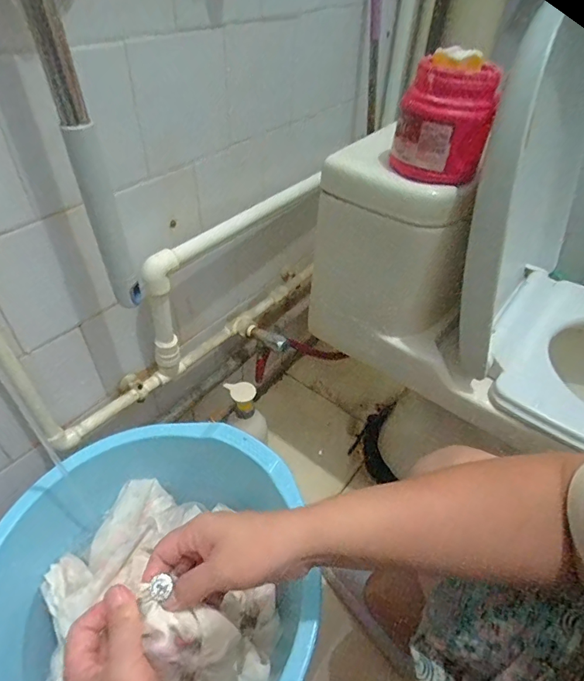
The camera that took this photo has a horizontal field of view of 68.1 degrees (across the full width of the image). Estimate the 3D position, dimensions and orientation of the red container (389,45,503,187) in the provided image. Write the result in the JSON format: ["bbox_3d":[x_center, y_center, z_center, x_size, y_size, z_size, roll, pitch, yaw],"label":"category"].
[{"bbox_3d":[0.169,-0.244,0.481,0.098,0.128,0.099,17,45,14],"label":"red container"}]

